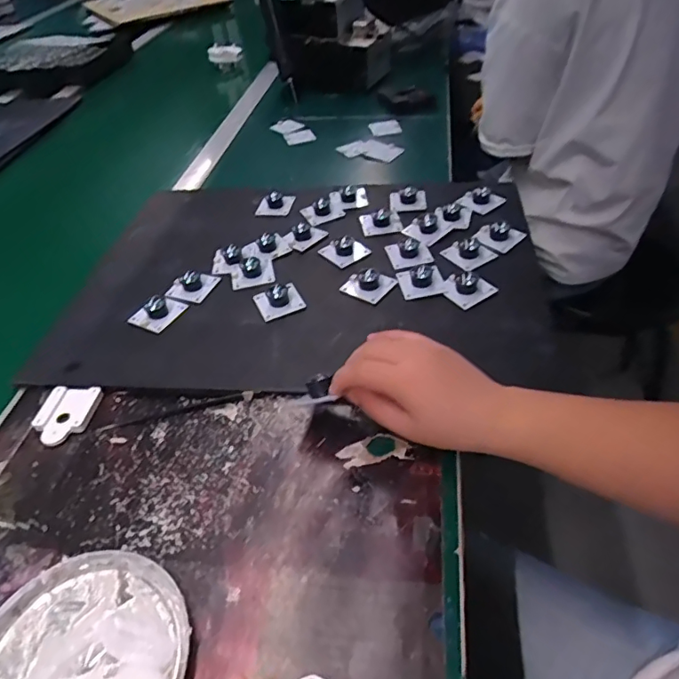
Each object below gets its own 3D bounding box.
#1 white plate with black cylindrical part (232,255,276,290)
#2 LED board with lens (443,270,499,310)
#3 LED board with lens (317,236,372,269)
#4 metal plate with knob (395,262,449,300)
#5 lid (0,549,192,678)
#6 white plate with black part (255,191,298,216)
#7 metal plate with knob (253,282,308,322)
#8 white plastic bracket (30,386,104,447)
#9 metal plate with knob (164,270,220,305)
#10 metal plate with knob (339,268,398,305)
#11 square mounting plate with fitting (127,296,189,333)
[{"bbox_3d":[-0.094,-0.079,0.558,0.044,0.017,0.049,-10,44,-4],"label":"white plate with black cylindrical part"},{"bbox_3d":[0.124,-0.053,0.503,0.039,0.017,0.043,-36,51,-28],"label":"LED board with lens"},{"bbox_3d":[0.007,-0.103,0.572,0.043,0.020,0.042,-33,50,-25],"label":"LED board with lens"},{"bbox_3d":[0.082,-0.063,0.521,0.043,0.018,0.050,-12,44,-5],"label":"metal plate with knob"},{"bbox_3d":[-0.154,0.183,0.296,0.128,0.026,0.126,-4,44,3],"label":"lid"},{"bbox_3d":[-0.082,-0.176,0.663,0.043,0.017,0.043,3,44,10],"label":"white plate with black part"},{"bbox_3d":[-0.060,-0.041,0.516,0.043,0.016,0.042,-20,45,-14],"label":"metal plate with knob"},{"bbox_3d":[-0.232,0.064,0.442,0.046,0.008,0.056,3,44,10],"label":"white plastic bracket"},{"bbox_3d":[-0.155,-0.062,0.547,0.044,0.020,0.045,11,46,18],"label":"metal plate with knob"},{"bbox_3d":[0.029,-0.058,0.524,0.047,0.020,0.036,30,54,32],"label":"metal plate with knob"},{"bbox_3d":[-0.182,-0.033,0.518,0.041,0.023,0.046,19,49,25],"label":"square mounting plate with fitting"}]

